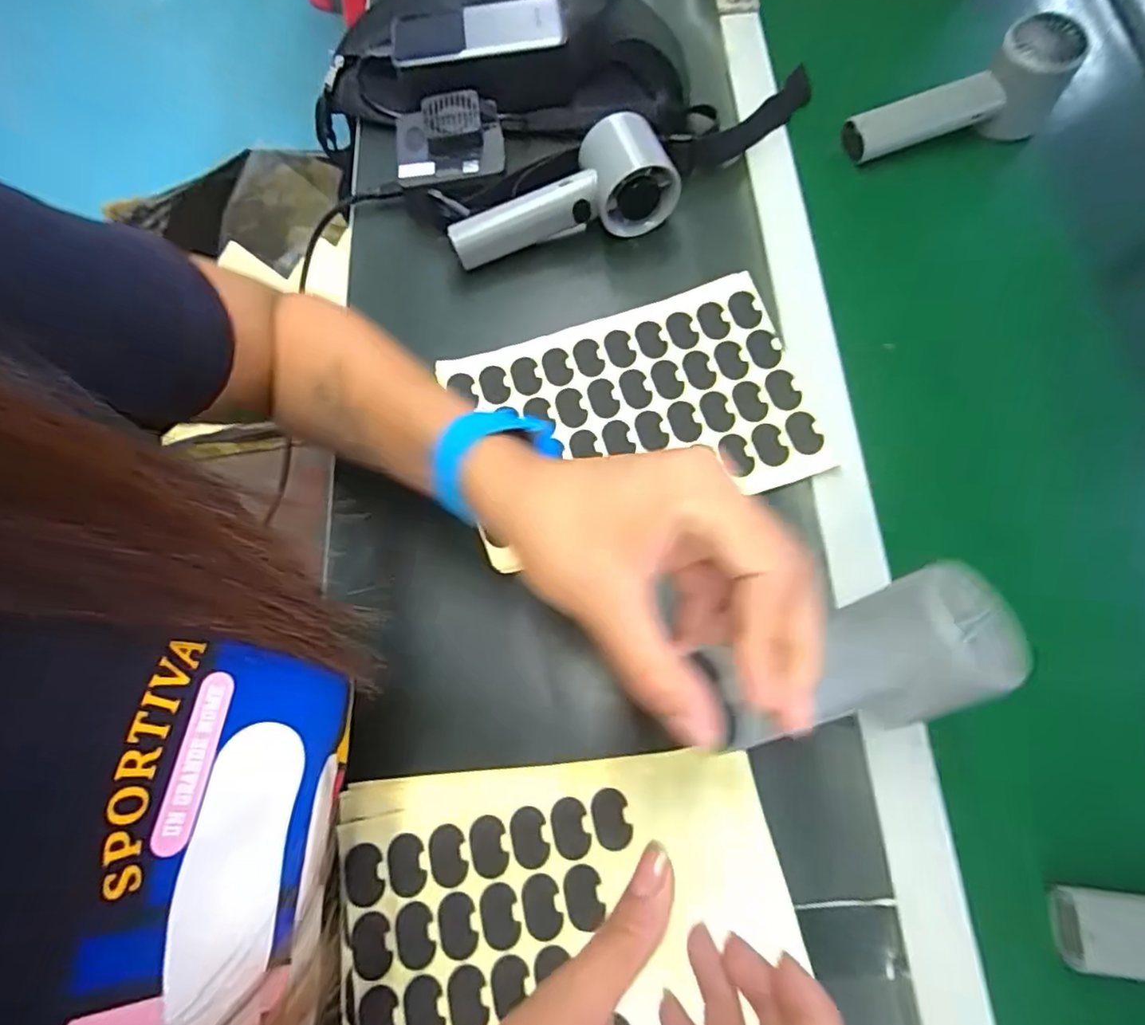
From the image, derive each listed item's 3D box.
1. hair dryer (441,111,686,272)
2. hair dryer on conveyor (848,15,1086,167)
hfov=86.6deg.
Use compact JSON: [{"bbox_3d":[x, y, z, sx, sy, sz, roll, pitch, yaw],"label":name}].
[{"bbox_3d":[-0.009,-0.214,0.424,0.158,0.056,0.057,-23,73,-6],"label":"hair dryer"},{"bbox_3d":[0.279,-0.298,0.449,0.153,0.058,0.044,-15,70,12],"label":"hair dryer on conveyor"}]

